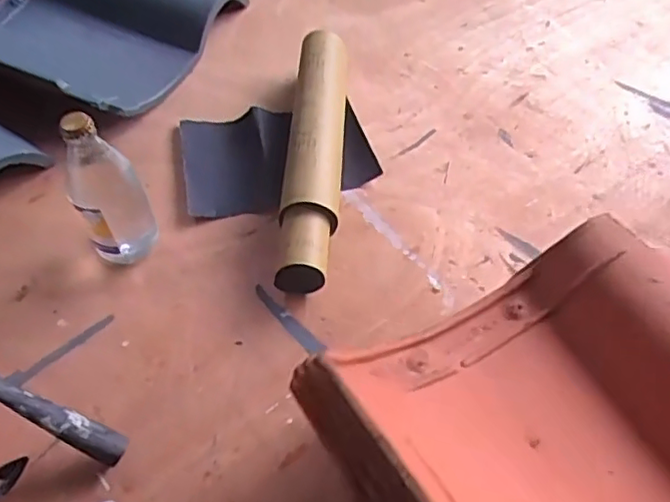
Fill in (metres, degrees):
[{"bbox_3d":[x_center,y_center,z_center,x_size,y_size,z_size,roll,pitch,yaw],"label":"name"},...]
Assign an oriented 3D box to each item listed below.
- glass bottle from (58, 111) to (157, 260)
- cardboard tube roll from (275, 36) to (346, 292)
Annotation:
[{"bbox_3d":[-0.217,-0.052,0.609,0.060,0.169,0.049,-8,54,-5],"label":"glass bottle"},{"bbox_3d":[-0.019,-0.118,0.718,0.062,0.061,0.352,2,53,2],"label":"cardboard tube roll"}]

